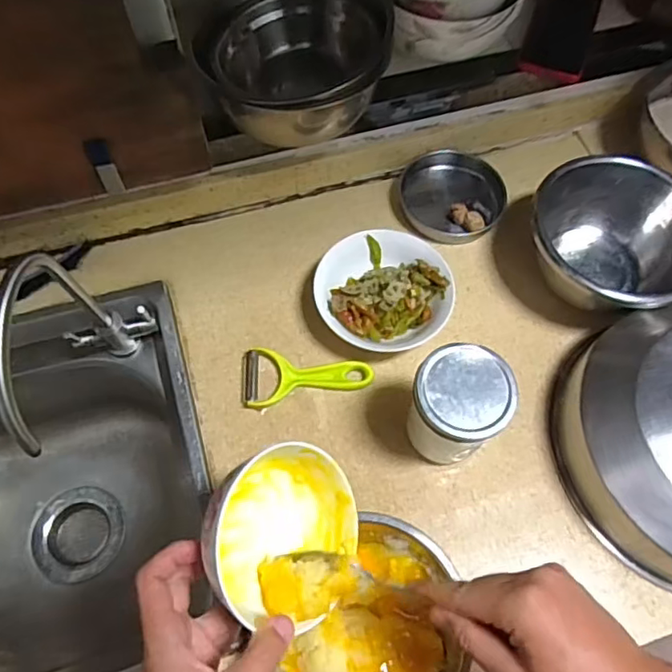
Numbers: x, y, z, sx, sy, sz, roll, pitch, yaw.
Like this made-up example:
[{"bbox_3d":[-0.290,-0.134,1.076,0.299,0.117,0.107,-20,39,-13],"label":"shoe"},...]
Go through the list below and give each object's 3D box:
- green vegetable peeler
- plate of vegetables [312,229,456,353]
[{"bbox_3d":[-0.031,0.048,0.617,0.138,0.016,0.066,3,64,0],"label":"green vegetable peeler"},{"bbox_3d":[0.052,-0.049,0.649,0.146,0.051,0.133,1,64,-1],"label":"plate of vegetables"}]

